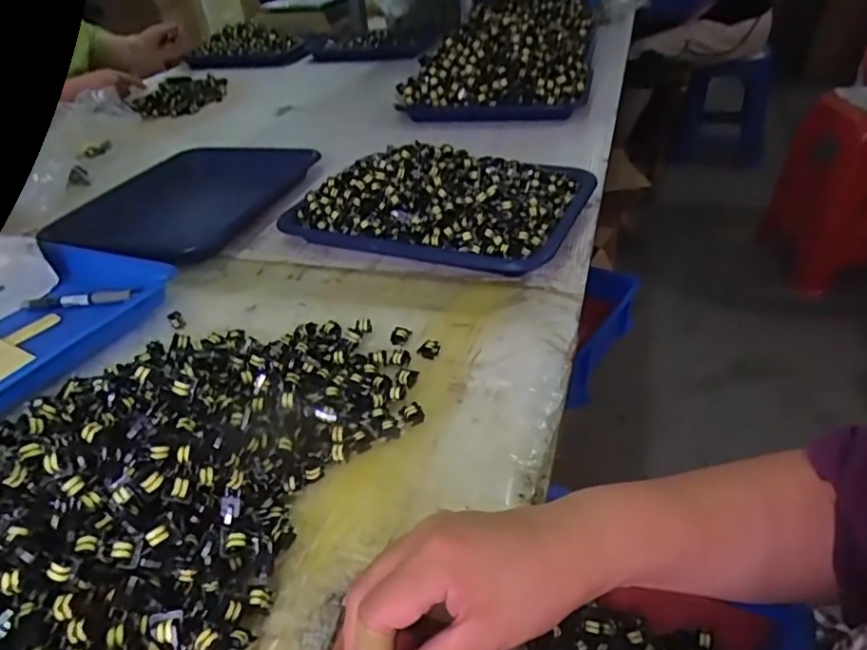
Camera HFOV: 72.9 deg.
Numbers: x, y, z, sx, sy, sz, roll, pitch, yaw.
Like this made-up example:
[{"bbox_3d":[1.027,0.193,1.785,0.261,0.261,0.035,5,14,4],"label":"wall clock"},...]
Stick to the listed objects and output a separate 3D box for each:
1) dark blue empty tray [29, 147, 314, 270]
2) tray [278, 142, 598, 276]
[{"bbox_3d":[-0.340,-0.183,0.816,0.257,0.027,0.359,4,37,14],"label":"dark blue empty tray"},{"bbox_3d":[0.008,-0.160,0.704,0.323,0.084,0.230,16,41,21],"label":"tray"}]

